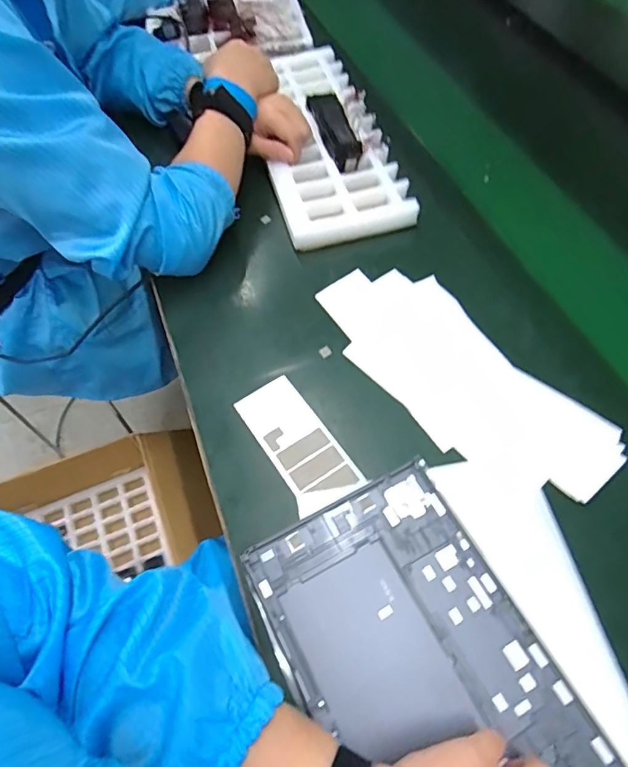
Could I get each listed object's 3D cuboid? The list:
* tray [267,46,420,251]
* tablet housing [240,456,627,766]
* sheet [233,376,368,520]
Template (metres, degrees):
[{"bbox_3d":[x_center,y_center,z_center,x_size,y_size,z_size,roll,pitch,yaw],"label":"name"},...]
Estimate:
[{"bbox_3d":[0.005,-0.327,0.642,0.150,0.044,0.363,-13,60,-7],"label":"tray"},{"bbox_3d":[0.075,0.200,0.355,0.167,0.015,0.249,-24,61,-15],"label":"tablet housing"},{"bbox_3d":[-0.016,0.052,0.444,0.063,0.006,0.131,-26,62,-17],"label":"sheet"}]

